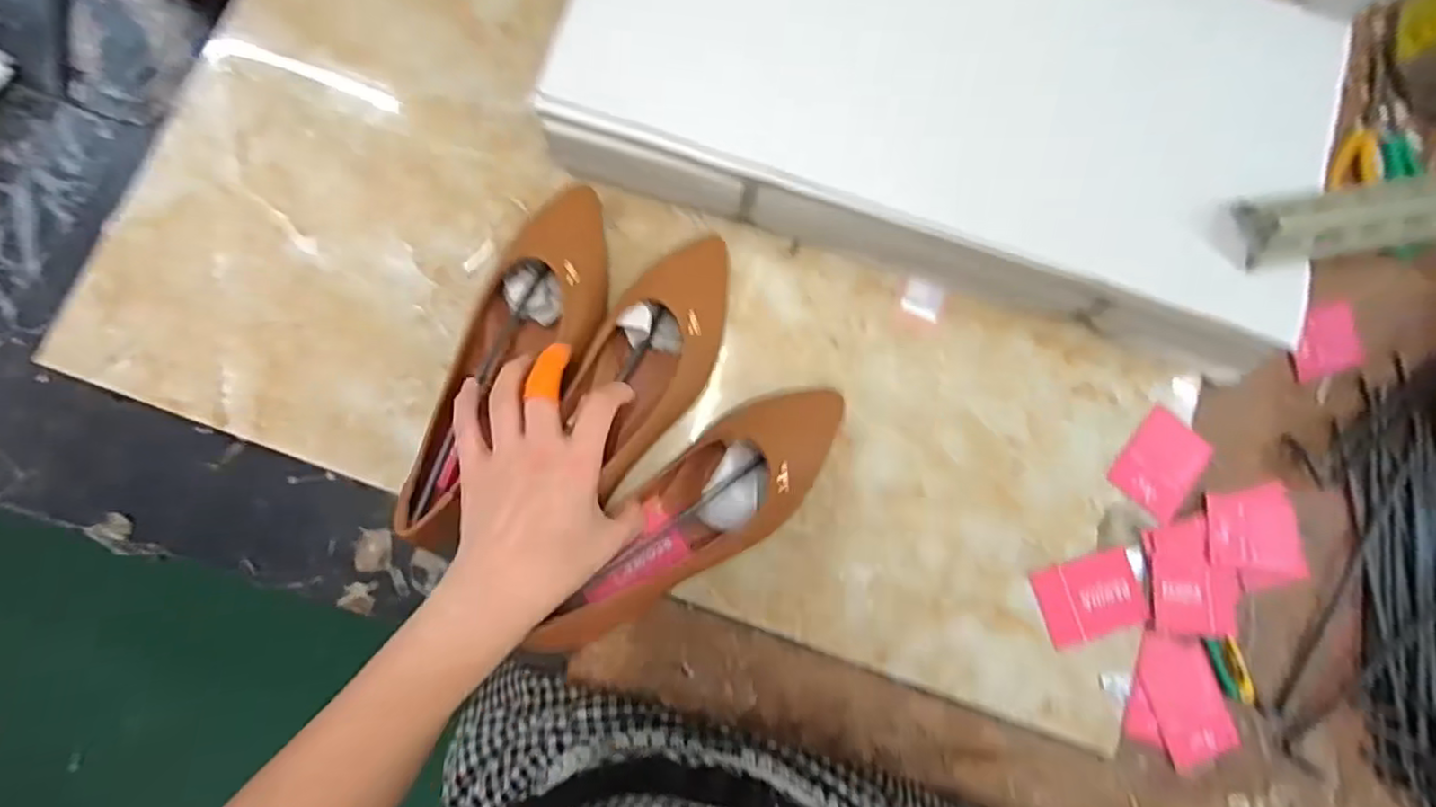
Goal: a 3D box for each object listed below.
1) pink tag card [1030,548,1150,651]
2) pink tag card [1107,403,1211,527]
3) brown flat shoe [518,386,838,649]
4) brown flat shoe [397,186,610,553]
[{"bbox_3d":[0.270,0.141,0.472,0.074,0.004,0.056,-15,83,-5],"label":"pink tag card"},{"bbox_3d":[0.334,0.045,0.492,0.054,0.005,0.072,38,86,12],"label":"pink tag card"},{"bbox_3d":[-0.012,0.077,0.439,0.247,0.048,0.076,-41,86,-10],"label":"brown flat shoe"},{"bbox_3d":[-0.134,-0.030,0.434,0.079,0.045,0.254,23,72,1],"label":"brown flat shoe"}]

